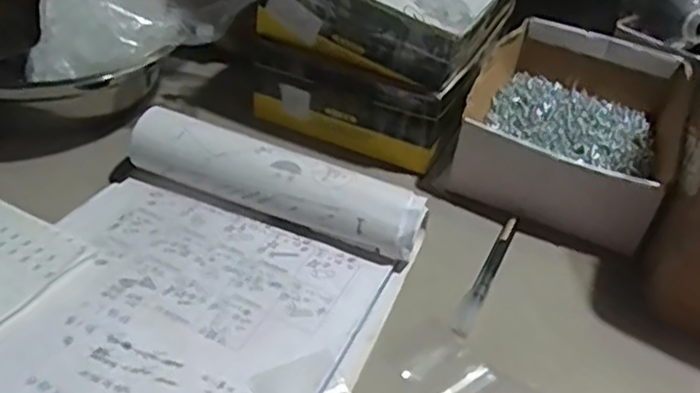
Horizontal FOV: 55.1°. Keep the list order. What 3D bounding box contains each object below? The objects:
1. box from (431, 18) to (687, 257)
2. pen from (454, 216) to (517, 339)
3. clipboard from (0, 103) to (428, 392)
[{"bbox_3d":[0.197,-0.072,0.615,0.166,0.066,0.255,21,40,17],"label":"box"},{"bbox_3d":[0.098,0.053,0.478,0.013,0.007,0.127,21,40,17],"label":"pen"},{"bbox_3d":[-0.109,0.056,0.376,0.226,0.074,0.314,19,40,15],"label":"clipboard"}]

